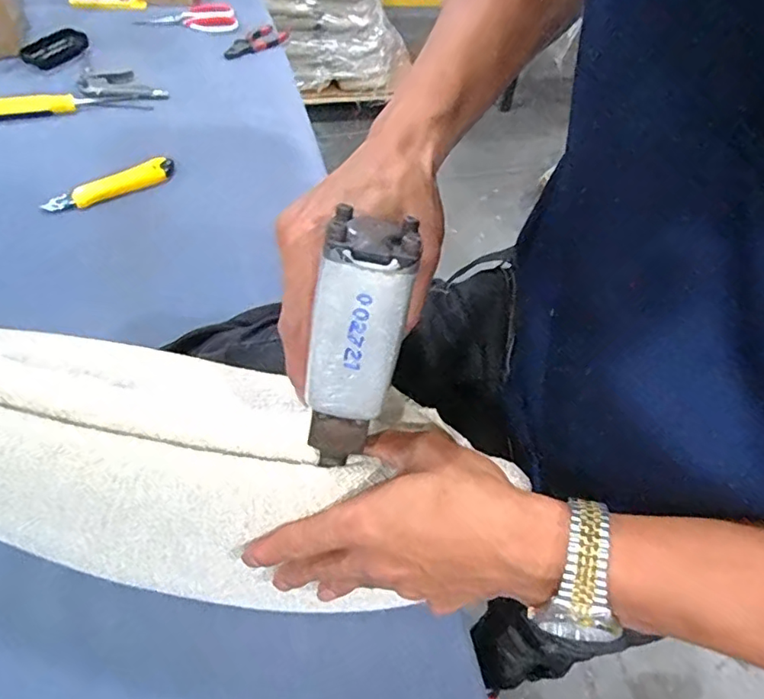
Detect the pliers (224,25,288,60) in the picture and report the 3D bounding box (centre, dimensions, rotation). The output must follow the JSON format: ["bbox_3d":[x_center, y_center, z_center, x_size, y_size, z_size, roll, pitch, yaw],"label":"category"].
[{"bbox_3d":[-0.234,-0.558,1.033,0.055,0.013,0.143,34,54,21],"label":"pliers"}]

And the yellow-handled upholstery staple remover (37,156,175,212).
[{"bbox_3d":[-0.352,-0.213,0.739,0.168,0.022,0.022,-31,60,-28],"label":"yellow-handled upholstery staple remover"}]

